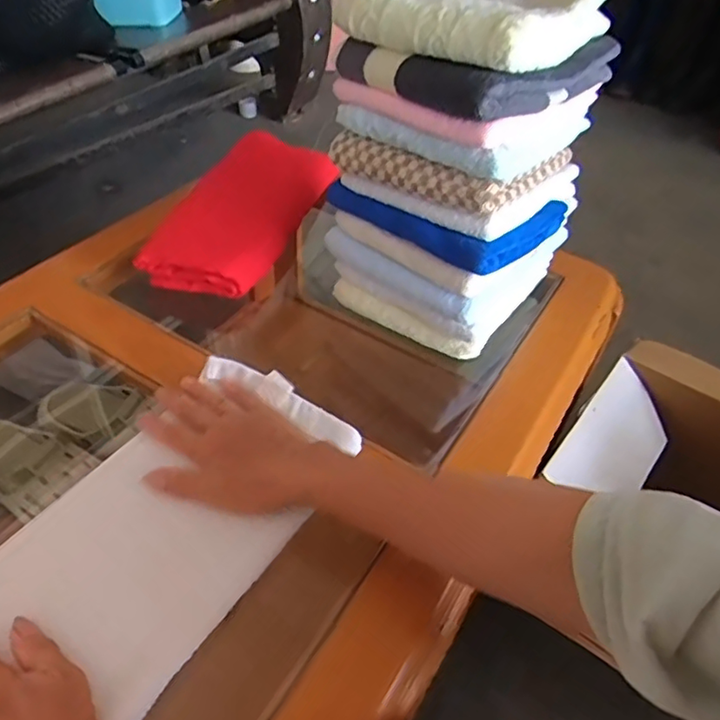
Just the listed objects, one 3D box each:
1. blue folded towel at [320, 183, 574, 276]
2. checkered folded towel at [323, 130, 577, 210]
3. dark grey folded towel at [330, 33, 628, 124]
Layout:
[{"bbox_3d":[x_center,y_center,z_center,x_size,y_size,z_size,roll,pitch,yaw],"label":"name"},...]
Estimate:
[{"bbox_3d":[0.082,-0.155,0.585,0.133,0.031,0.194,-33,56,-31],"label":"blue folded towel"},{"bbox_3d":[0.087,-0.204,0.568,0.175,0.034,0.157,29,50,22],"label":"checkered folded towel"},{"bbox_3d":[0.104,-0.264,0.522,0.172,0.040,0.164,-33,56,-31],"label":"dark grey folded towel"}]

